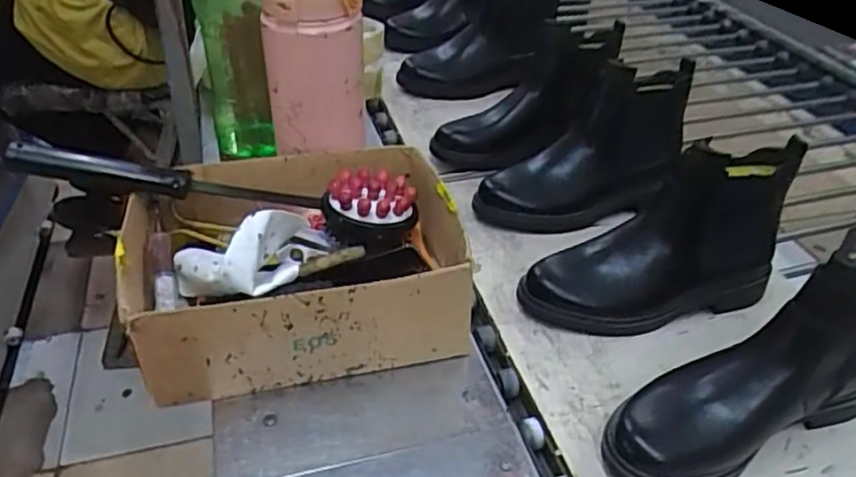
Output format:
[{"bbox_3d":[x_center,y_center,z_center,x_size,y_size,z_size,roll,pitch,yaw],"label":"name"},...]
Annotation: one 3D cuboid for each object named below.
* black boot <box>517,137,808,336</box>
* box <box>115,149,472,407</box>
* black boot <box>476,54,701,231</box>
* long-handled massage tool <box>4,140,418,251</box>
[{"bbox_3d":[0.226,0.001,0.658,0.262,0.155,0.086,-10,39,-14],"label":"black boot"},{"bbox_3d":[-0.116,0.020,0.614,0.271,0.110,0.219,-6,38,-9],"label":"box"},{"bbox_3d":[0.183,-0.102,0.794,0.256,0.156,0.102,-10,39,-14],"label":"black boot"},{"bbox_3d":[-0.186,-0.047,0.612,0.347,0.054,0.064,8,36,-12],"label":"long-handled massage tool"}]

